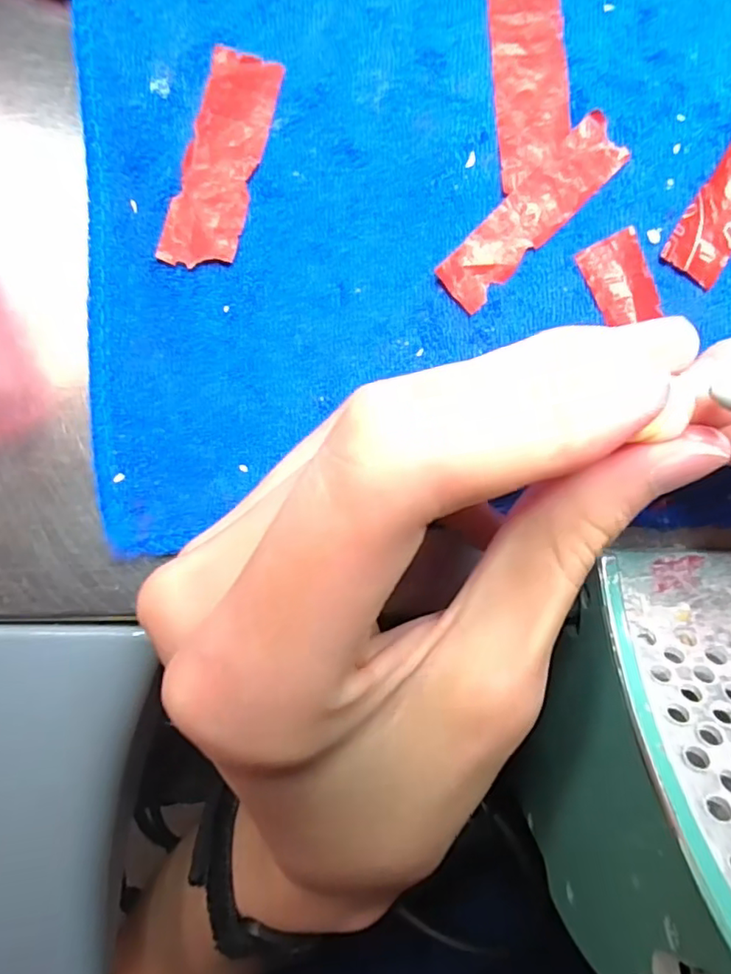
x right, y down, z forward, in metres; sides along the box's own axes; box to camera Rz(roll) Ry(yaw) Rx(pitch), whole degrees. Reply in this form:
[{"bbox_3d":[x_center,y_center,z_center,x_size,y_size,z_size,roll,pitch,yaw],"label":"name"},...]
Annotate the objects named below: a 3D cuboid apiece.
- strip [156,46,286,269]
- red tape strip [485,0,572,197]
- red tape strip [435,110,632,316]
[{"bbox_3d":[-0.038,-0.086,0.150,0.019,0.004,0.058,15,89,-6],"label":"strip"},{"bbox_3d":[0.044,-0.110,0.149,0.020,0.004,0.057,-6,89,1],"label":"red tape strip"},{"bbox_3d":[0.044,-0.072,0.150,0.058,0.004,0.015,-45,89,1],"label":"red tape strip"}]

